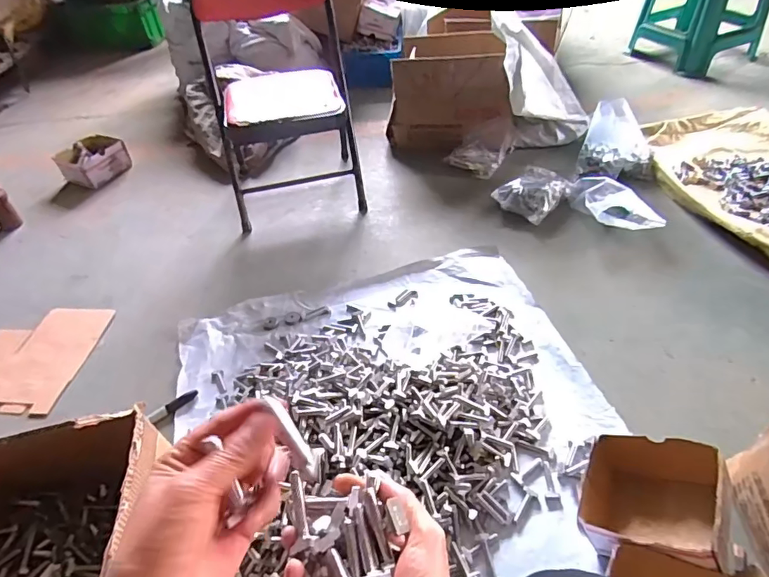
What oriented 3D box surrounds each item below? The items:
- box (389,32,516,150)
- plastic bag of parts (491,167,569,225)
[{"bbox_3d":[0.214,-0.585,1.412,0.351,0.262,0.346,10,46,18],"label":"box"},{"bbox_3d":[0.365,-0.233,1.173,0.131,0.064,0.164,32,55,34],"label":"plastic bag of parts"}]

